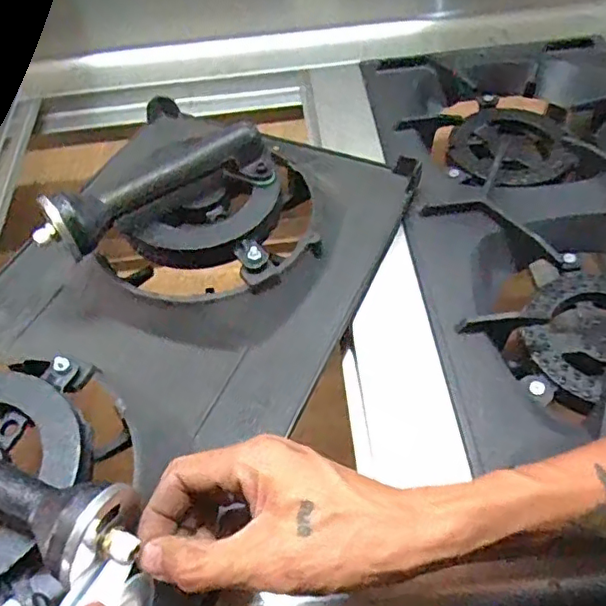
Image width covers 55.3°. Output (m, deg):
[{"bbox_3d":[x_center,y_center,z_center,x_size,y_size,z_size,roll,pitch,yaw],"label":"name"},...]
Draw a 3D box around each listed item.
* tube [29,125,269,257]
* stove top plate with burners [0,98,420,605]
[{"bbox_3d":[-0.111,-0.090,0.430,0.179,0.034,0.045,-37,58,-21],"label":"tube"},{"bbox_3d":[-0.138,0.010,0.405,0.277,0.096,0.530,20,57,19],"label":"stove top plate with burners"}]

